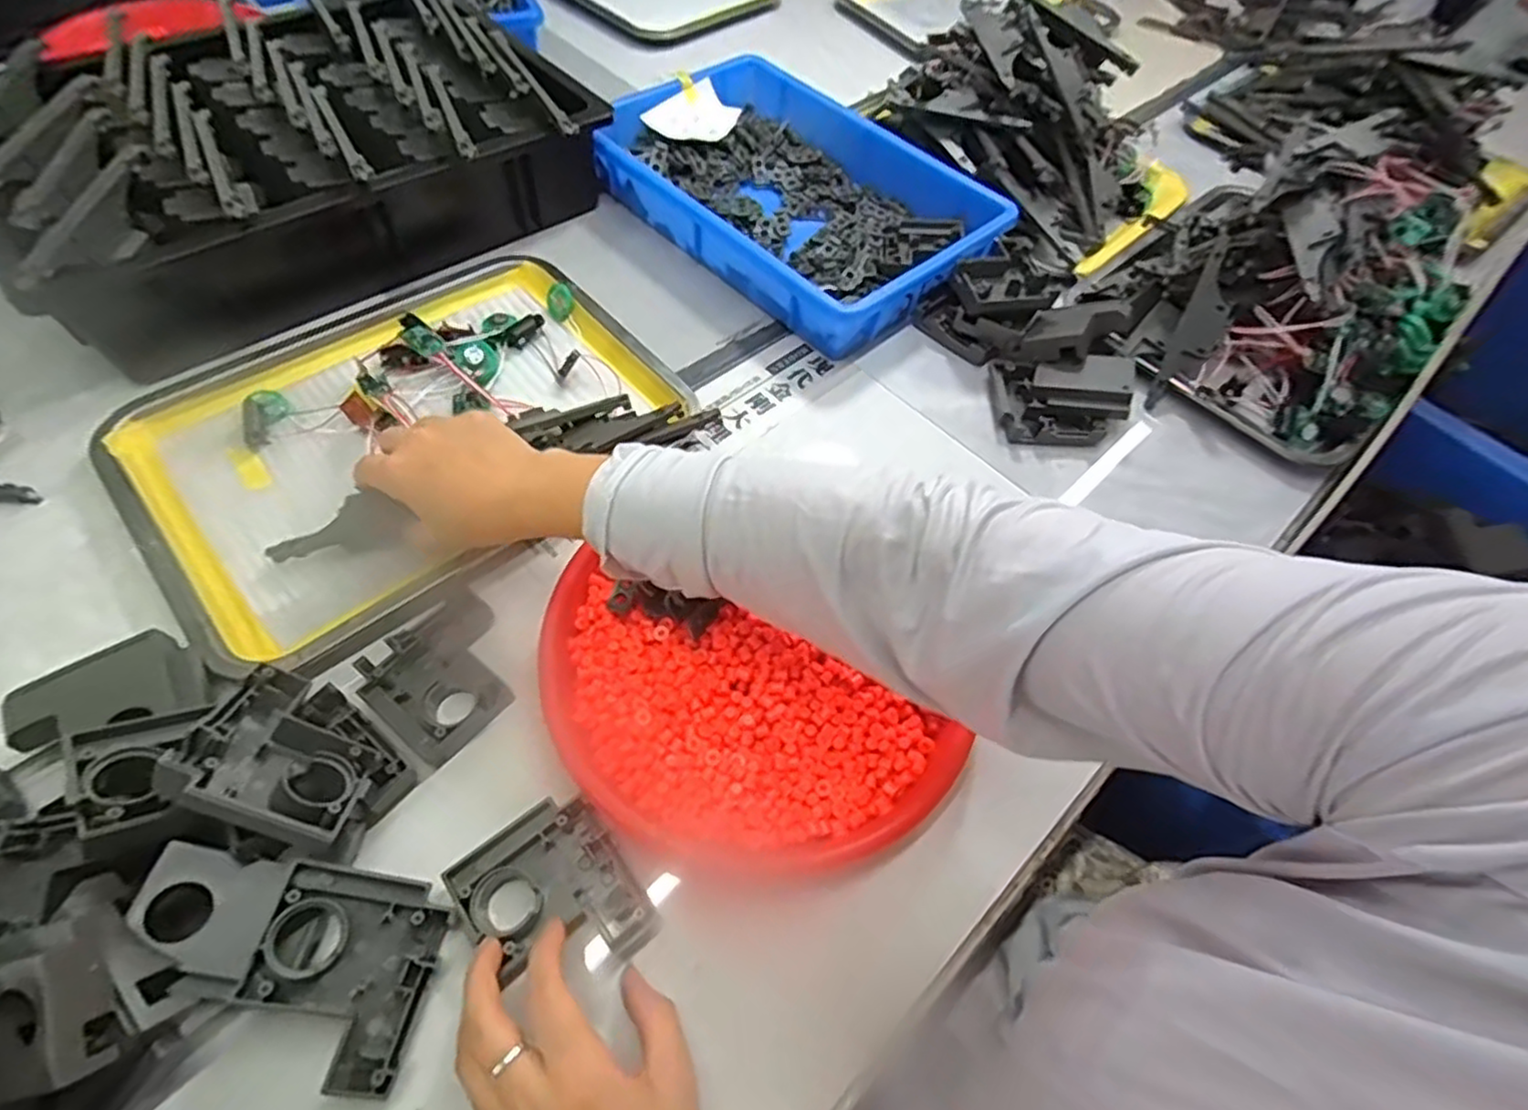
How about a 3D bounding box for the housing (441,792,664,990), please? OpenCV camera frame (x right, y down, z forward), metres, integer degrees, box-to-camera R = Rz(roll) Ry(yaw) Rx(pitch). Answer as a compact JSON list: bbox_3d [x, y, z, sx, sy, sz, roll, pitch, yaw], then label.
[{"bbox_3d":[-0.107,0.172,0.350,0.074,0.024,0.087,-32,65,-21],"label":"housing"}]

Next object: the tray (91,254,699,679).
[{"bbox_3d":[-0.254,-0.099,0.492,0.269,0.031,0.345,39,64,19],"label":"tray"}]

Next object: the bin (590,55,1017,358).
[{"bbox_3d":[0.025,-0.347,0.666,0.245,0.065,0.357,-39,68,-24],"label":"bin"}]

